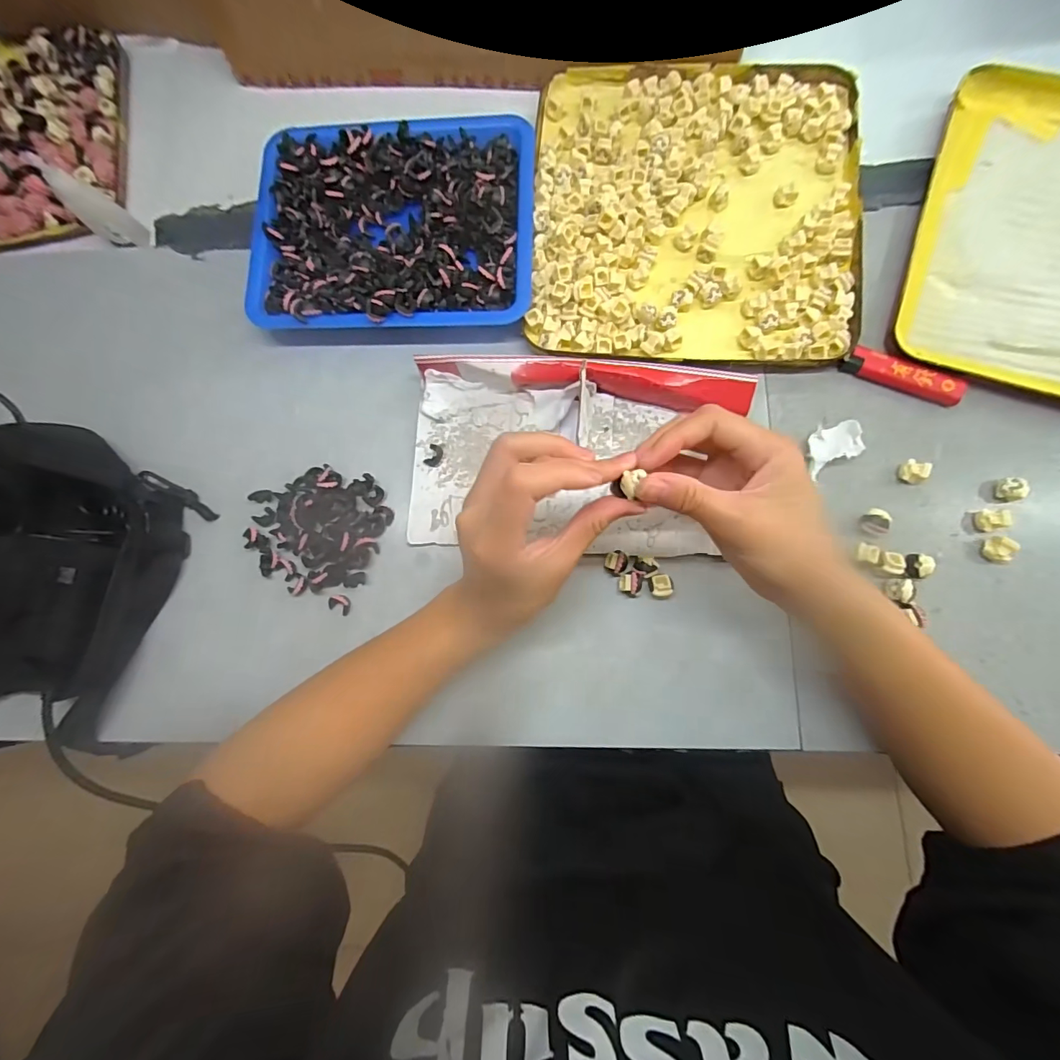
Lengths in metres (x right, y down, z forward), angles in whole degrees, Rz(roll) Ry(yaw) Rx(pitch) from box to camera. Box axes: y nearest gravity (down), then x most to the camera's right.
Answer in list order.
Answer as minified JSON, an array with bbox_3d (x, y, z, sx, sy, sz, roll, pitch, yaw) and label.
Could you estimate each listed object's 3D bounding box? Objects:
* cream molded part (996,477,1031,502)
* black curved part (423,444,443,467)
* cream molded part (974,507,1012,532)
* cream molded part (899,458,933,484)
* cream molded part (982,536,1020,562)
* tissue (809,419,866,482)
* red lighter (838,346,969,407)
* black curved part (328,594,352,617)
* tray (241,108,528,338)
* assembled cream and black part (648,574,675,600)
[{"bbox_3d":[0.322,-0.027,0.308,0.014,0.014,0.016,-12,82,3],"label":"cream molded part"},{"bbox_3d":[-0.071,-0.055,0.343,0.012,0.004,0.017,19,85,6],"label":"black curved part"},{"bbox_3d":[0.307,-0.007,0.306,0.015,0.014,0.014,-12,82,3],"label":"cream molded part"},{"bbox_3d":[0.261,-0.040,0.314,0.011,0.017,0.016,-11,82,3],"label":"cream molded part"},{"bbox_3d":[0.309,0.013,0.302,0.014,0.013,0.017,-2,83,4],"label":"cream molded part"},{"bbox_3d":[0.210,-0.059,0.320,0.045,0.012,0.029,-32,82,0],"label":"tissue"},{"bbox_3d":[0.263,-0.109,0.327,0.078,0.013,0.021,23,85,7],"label":"red lighter"},{"bbox_3d":[-0.138,0.053,0.331,0.017,0.009,0.013,26,86,7],"label":"black curved part"},{"bbox_3d":[-0.106,-0.235,0.358,0.213,0.029,0.172,-1,83,4],"label":"tray"},{"bbox_3d":[0.089,0.039,0.315,0.016,0.010,0.016,-3,83,4],"label":"assembled cream and black part"}]

